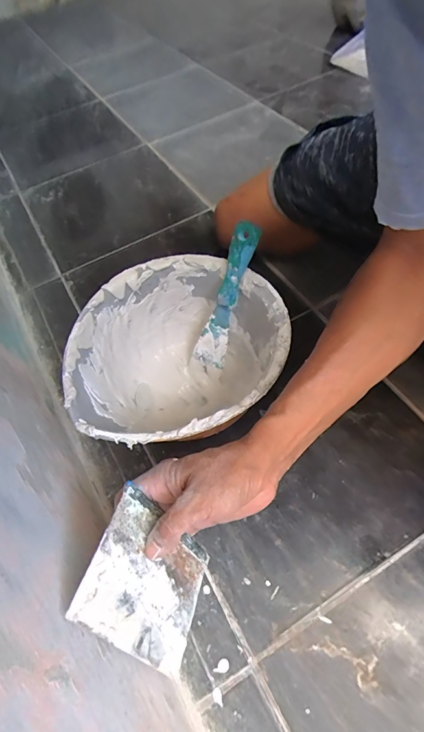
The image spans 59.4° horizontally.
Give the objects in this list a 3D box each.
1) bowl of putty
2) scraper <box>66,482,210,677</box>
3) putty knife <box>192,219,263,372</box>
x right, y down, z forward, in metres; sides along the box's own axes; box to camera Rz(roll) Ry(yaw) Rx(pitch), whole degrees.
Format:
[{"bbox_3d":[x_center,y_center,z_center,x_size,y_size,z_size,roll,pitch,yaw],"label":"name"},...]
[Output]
[{"bbox_3d":[-0.035,0.006,0.435,0.213,0.140,0.232,-3,57,5],"label":"bowl of putty"},{"bbox_3d":[-0.045,0.158,0.275,0.004,0.114,0.086,-15,35,30],"label":"scraper"},{"bbox_3d":[0.016,-0.077,0.438,0.039,0.176,0.011,28,29,18],"label":"putty knife"}]

